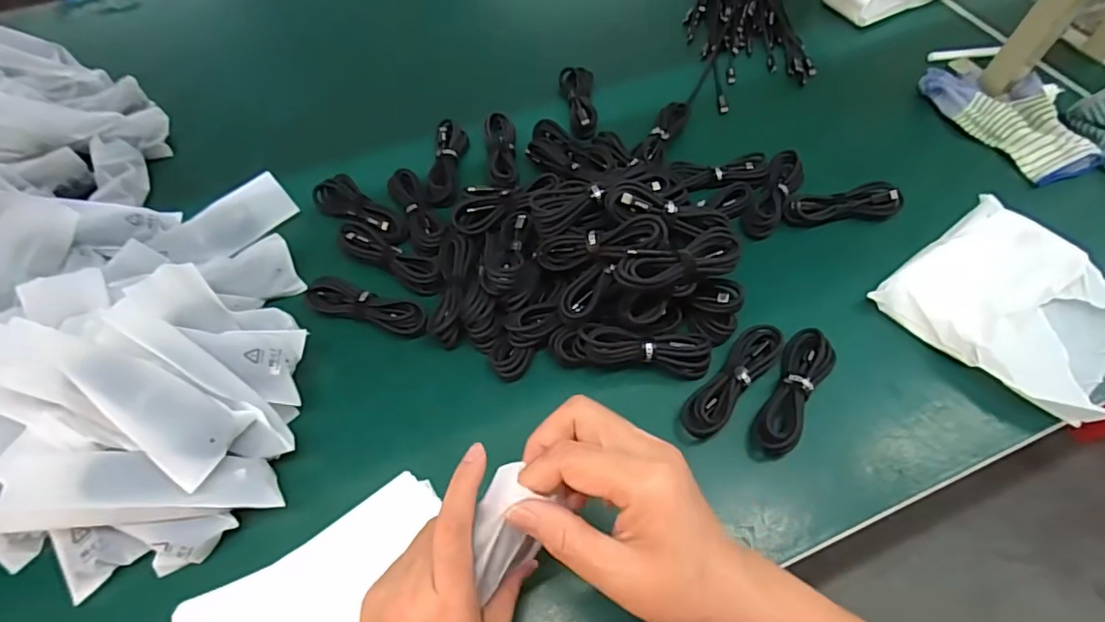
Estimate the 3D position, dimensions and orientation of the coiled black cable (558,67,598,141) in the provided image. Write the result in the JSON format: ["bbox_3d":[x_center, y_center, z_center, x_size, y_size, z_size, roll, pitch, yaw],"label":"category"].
[{"bbox_3d":[0.030,-0.242,0.619,0.037,0.022,0.111,-3,58,-1],"label":"coiled black cable"}]

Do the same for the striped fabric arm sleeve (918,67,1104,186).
[{"bbox_3d":[0.487,-0.214,0.579,0.082,0.029,0.179,-15,59,-9],"label":"striped fabric arm sleeve"}]

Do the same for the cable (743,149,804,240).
[{"bbox_3d":[0.220,-0.116,0.538,0.034,0.024,0.103,26,61,16],"label":"cable"}]

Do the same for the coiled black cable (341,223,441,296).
[{"bbox_3d":[-0.150,-0.048,0.504,0.104,0.025,0.033,26,61,16],"label":"coiled black cable"}]

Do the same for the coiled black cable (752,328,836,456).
[{"bbox_3d":[0.193,0.065,0.432,0.035,0.026,0.111,27,62,16],"label":"coiled black cable"}]

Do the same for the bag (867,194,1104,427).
[{"bbox_3d":[0.403,-0.003,0.458,0.171,0.029,0.174,-31,62,-18],"label":"bag"}]

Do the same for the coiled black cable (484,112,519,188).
[{"bbox_3d":[-0.053,-0.169,0.571,0.031,0.014,0.106,-7,58,-4],"label":"coiled black cable"}]

